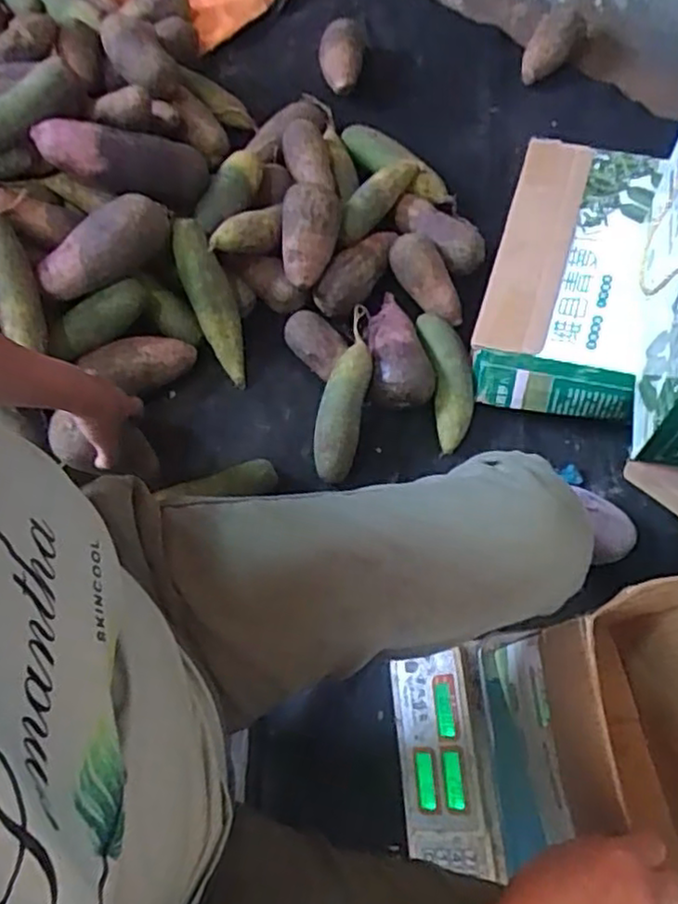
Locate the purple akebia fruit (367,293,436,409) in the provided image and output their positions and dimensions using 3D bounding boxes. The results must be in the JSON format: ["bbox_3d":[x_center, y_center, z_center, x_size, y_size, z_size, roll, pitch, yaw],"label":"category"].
[{"bbox_3d":[0.083,-0.142,0.931,0.086,0.070,0.164,1,69,-2],"label":"purple akebia fruit"}]

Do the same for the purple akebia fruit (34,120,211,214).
[{"bbox_3d":[-0.262,-0.358,0.843,0.208,0.067,0.072,5,66,-32],"label":"purple akebia fruit"}]

